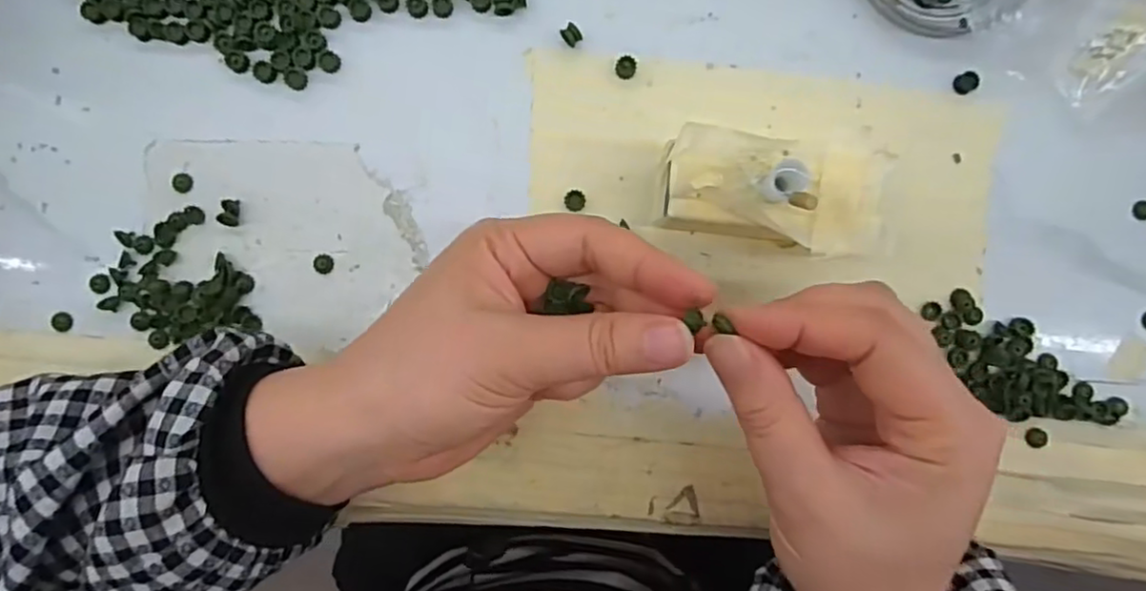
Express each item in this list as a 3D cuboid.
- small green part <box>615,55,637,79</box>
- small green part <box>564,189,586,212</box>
[{"bbox_3d":[0.022,-0.096,0.270,0.009,0.005,0.008,13,90,0],"label":"small green part"},{"bbox_3d":[0.001,-0.040,0.269,0.008,0.004,0.008,18,90,0],"label":"small green part"}]

